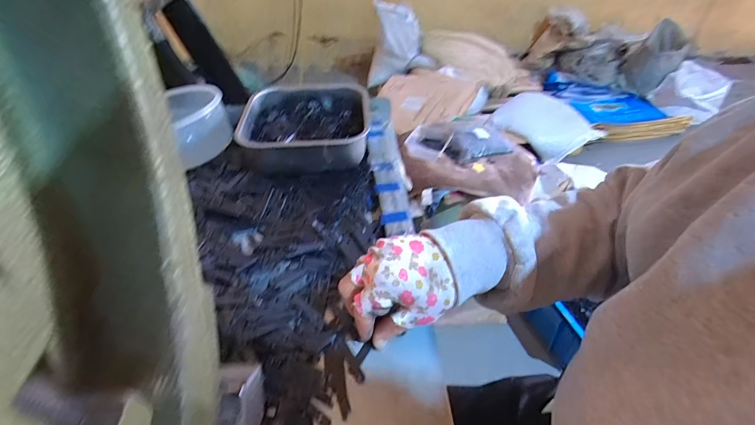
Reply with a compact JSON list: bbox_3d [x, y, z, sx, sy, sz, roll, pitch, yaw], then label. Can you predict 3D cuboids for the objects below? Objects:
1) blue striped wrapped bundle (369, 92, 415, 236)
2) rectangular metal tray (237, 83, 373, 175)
[{"bbox_3d":[0.016,-0.076,0.529,0.050,0.034,0.291,-5,43,-4],"label":"blue striped wrapped bundle"},{"bbox_3d":[-0.103,-0.126,0.556,0.176,0.063,0.184,0,43,1],"label":"rectangular metal tray"}]

